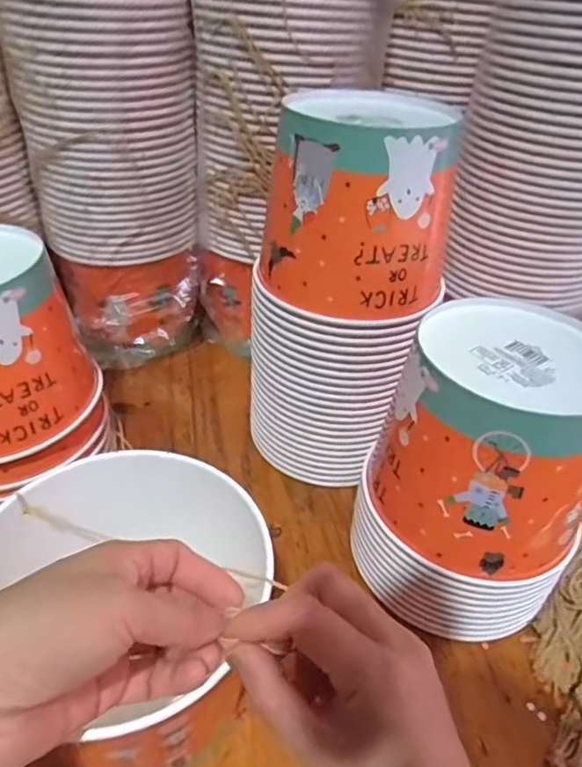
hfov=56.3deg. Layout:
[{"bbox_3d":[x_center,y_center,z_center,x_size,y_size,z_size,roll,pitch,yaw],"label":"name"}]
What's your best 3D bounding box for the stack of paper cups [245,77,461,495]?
[{"bbox_3d":[0.049,-0.080,0.464,0.139,0.278,0.139,21,41,19],"label":"stack of paper cups"}]

